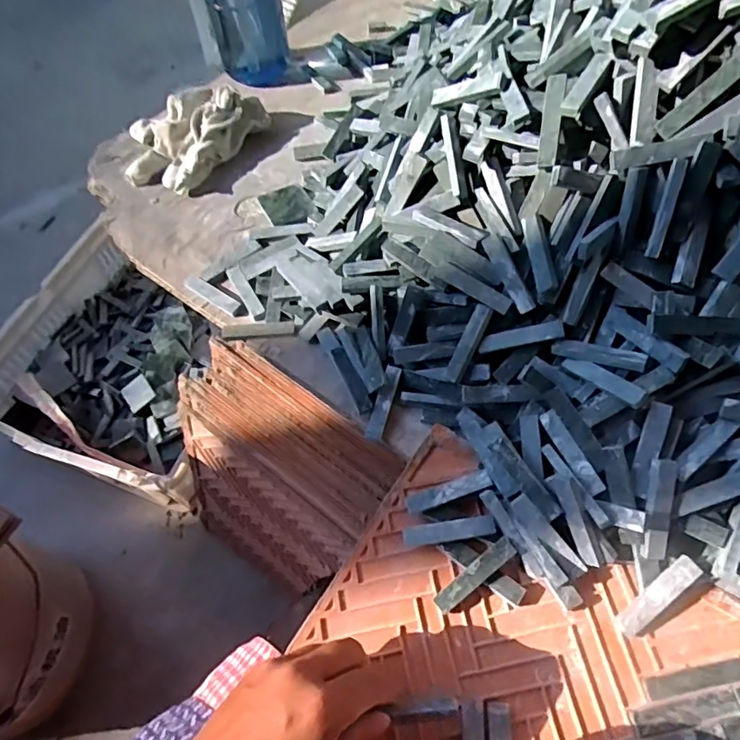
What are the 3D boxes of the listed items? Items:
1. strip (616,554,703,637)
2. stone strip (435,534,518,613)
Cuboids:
[{"bbox_3d":[0.184,0.144,0.346,0.062,0.007,0.014,-44,66,2],"label":"strip"},{"bbox_3d":[0.069,0.135,0.357,0.063,0.007,0.014,-41,65,-3],"label":"stone strip"}]

